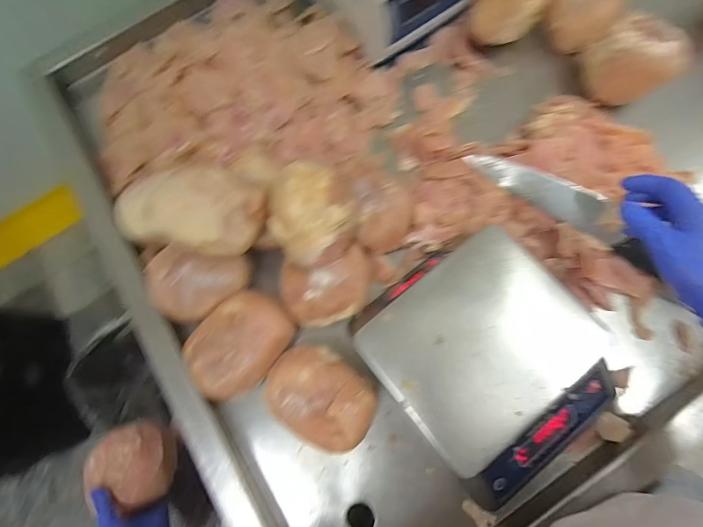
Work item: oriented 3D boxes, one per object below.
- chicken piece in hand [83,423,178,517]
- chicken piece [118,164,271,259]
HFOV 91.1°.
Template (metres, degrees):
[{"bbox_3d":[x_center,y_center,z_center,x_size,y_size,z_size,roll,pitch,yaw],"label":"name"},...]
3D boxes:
[{"bbox_3d":[-0.341,0.304,0.520,0.116,0.050,0.106,-9,75,-1],"label":"chicken piece in hand"},{"bbox_3d":[-0.195,-0.066,0.457,0.172,0.062,0.106,6,75,3],"label":"chicken piece"}]

